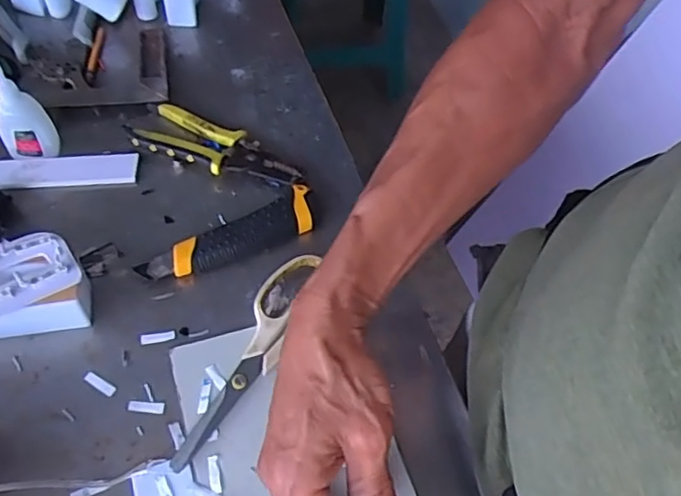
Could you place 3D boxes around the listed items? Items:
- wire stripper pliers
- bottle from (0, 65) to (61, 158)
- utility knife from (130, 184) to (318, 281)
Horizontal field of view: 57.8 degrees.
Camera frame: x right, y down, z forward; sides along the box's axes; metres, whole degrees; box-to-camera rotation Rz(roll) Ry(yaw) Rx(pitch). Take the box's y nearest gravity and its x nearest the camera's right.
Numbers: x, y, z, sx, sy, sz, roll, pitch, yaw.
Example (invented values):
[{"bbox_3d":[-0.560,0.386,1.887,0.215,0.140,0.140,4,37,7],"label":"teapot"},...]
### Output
[{"bbox_3d":[-0.113,-0.095,0.575,0.158,0.019,0.057,19,57,6],"label":"wire stripper pliers"},{"bbox_3d":[-0.283,-0.142,0.508,0.047,0.163,0.053,-23,62,-20],"label":"bottle"},{"bbox_3d":[-0.091,-0.008,0.519,0.153,0.020,0.036,-24,63,-20],"label":"utility knife"}]

